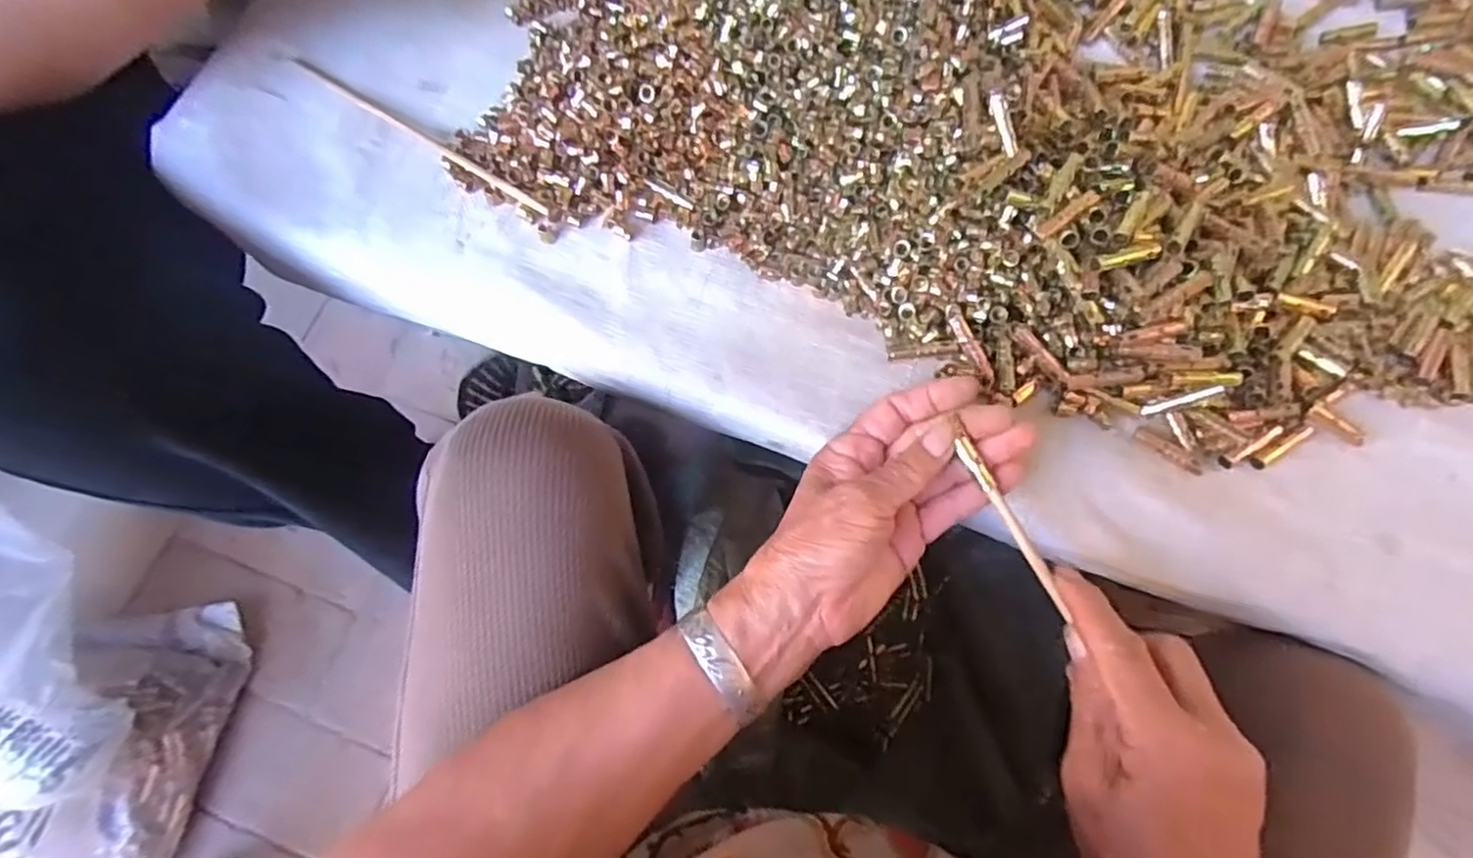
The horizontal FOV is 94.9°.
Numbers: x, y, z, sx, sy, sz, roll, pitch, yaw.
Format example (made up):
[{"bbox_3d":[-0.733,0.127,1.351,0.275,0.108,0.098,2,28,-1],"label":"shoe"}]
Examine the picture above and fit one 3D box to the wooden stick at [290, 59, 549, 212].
[{"bbox_3d":[-0.201,-0.186,0.424,0.207,0.006,0.006,34,76,7],"label":"wooden stick"}]

